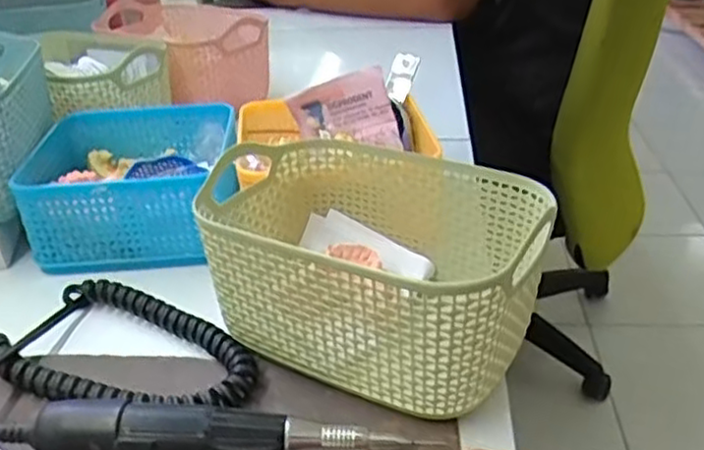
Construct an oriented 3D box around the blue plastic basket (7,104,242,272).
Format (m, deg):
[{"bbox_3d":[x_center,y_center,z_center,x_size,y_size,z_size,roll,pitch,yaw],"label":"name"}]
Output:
[{"bbox_3d":[-0.146,-0.031,0.490,0.129,0.061,0.130,-6,30,-5],"label":"blue plastic basket"}]

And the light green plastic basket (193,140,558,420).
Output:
[{"bbox_3d":[0.005,0.020,0.369,0.179,0.081,0.117,16,35,29],"label":"light green plastic basket"}]

